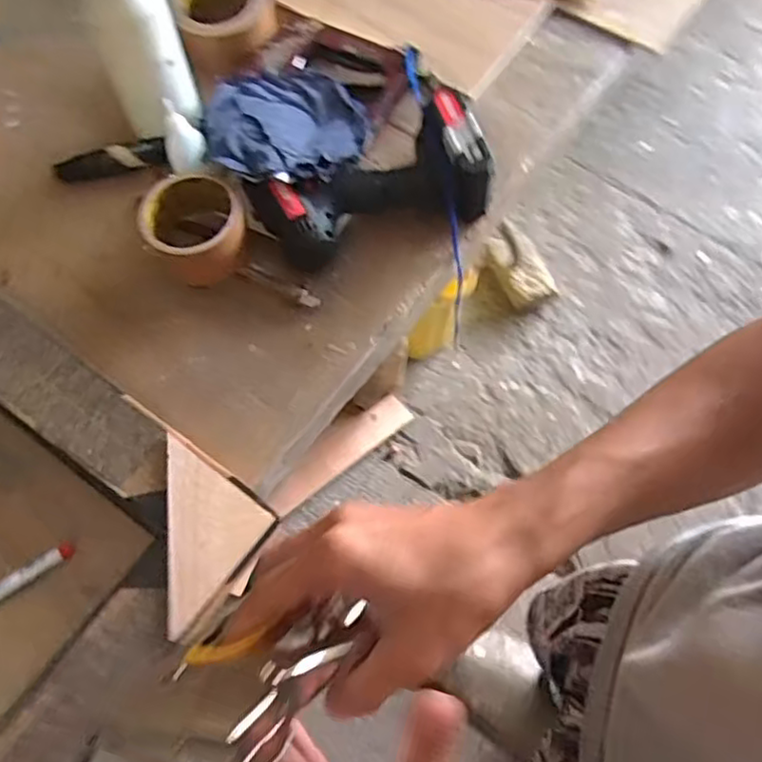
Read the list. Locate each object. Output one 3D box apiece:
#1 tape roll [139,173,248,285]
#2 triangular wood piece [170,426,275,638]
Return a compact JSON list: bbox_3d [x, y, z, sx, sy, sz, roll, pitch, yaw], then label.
[{"bbox_3d":[-0.163,-0.133,0.619,0.091,0.058,0.096,-31,70,-9],"label":"tape roll"},{"bbox_3d":[-0.148,0.112,0.508,0.101,0.008,0.105,35,74,15],"label":"triangular wood piece"}]

